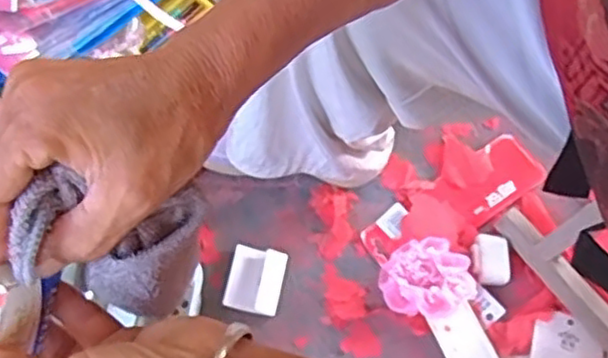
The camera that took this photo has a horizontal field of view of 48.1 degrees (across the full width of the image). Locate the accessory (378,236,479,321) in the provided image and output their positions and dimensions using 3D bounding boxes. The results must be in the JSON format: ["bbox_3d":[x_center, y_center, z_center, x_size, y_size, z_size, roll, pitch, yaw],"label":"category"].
[{"bbox_3d":[0.133,0.110,0.749,0.099,0.039,0.089,-28,70,-12],"label":"accessory"}]

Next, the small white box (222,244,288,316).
[{"bbox_3d":[-0.054,0.112,0.764,0.061,0.016,0.073,10,67,3],"label":"small white box"}]

